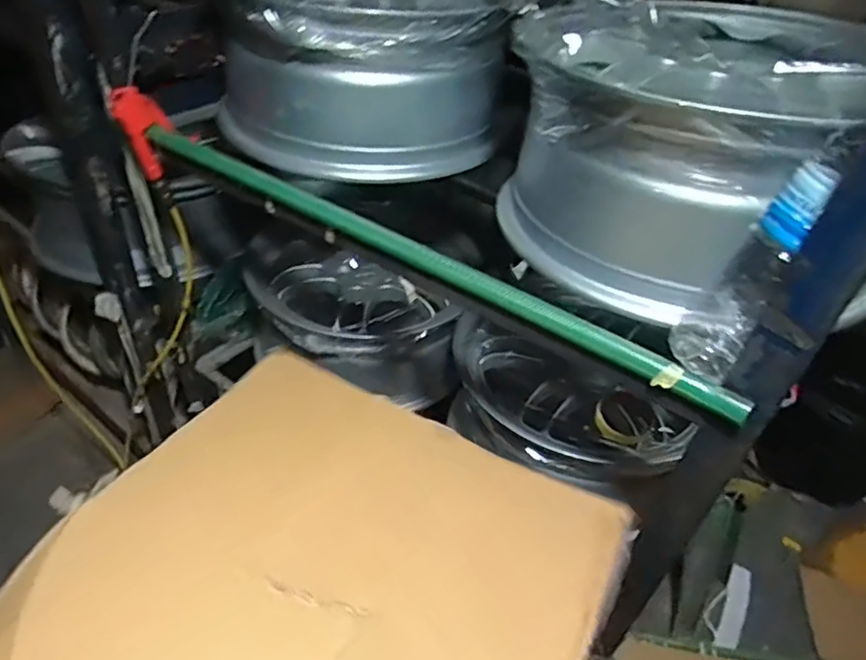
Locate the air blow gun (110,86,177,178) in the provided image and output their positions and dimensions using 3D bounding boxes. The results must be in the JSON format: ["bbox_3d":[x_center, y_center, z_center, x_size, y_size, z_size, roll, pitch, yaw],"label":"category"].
[{"bbox_3d":[-0.403,-0.278,0.852,0.068,0.130,0.028,-10,43,-18],"label":"air blow gun"}]

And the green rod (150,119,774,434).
[{"bbox_3d":[-0.062,-0.107,0.692,0.817,0.026,0.028,29,46,24],"label":"green rod"}]

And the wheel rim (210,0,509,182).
[{"bbox_3d":[-0.116,-0.422,0.916,0.398,0.220,0.421,-5,42,-13],"label":"wheel rim"}]

